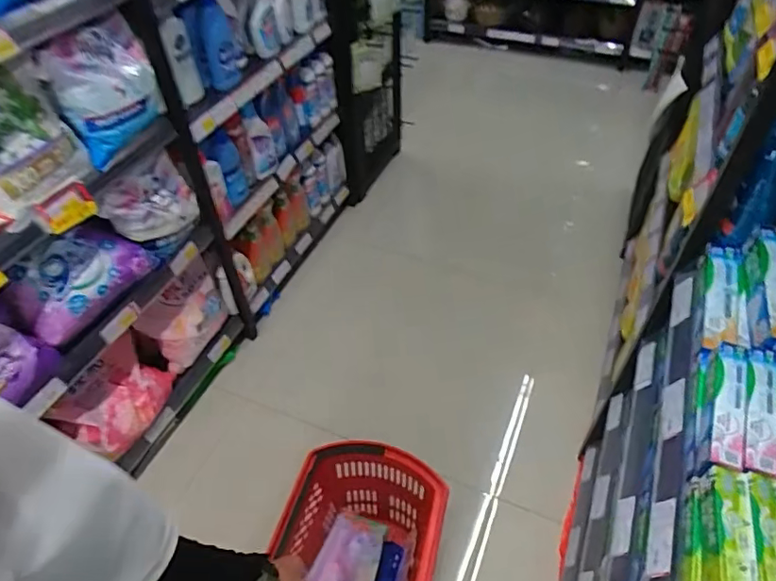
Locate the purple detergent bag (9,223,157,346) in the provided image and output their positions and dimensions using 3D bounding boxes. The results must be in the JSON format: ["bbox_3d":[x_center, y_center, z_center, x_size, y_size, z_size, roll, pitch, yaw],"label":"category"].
[{"bbox_3d":[-0.703,-0.038,1.182,0.090,0.208,0.287,-19,30,51],"label":"purple detergent bag"}]

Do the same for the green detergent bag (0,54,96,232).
[{"bbox_3d":[-0.682,-0.274,0.960,0.134,0.212,0.228,14,49,15],"label":"green detergent bag"}]

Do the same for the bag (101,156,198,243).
[{"bbox_3d":[-0.568,-0.193,1.272,0.074,0.163,0.241,-12,32,31],"label":"bag"}]

